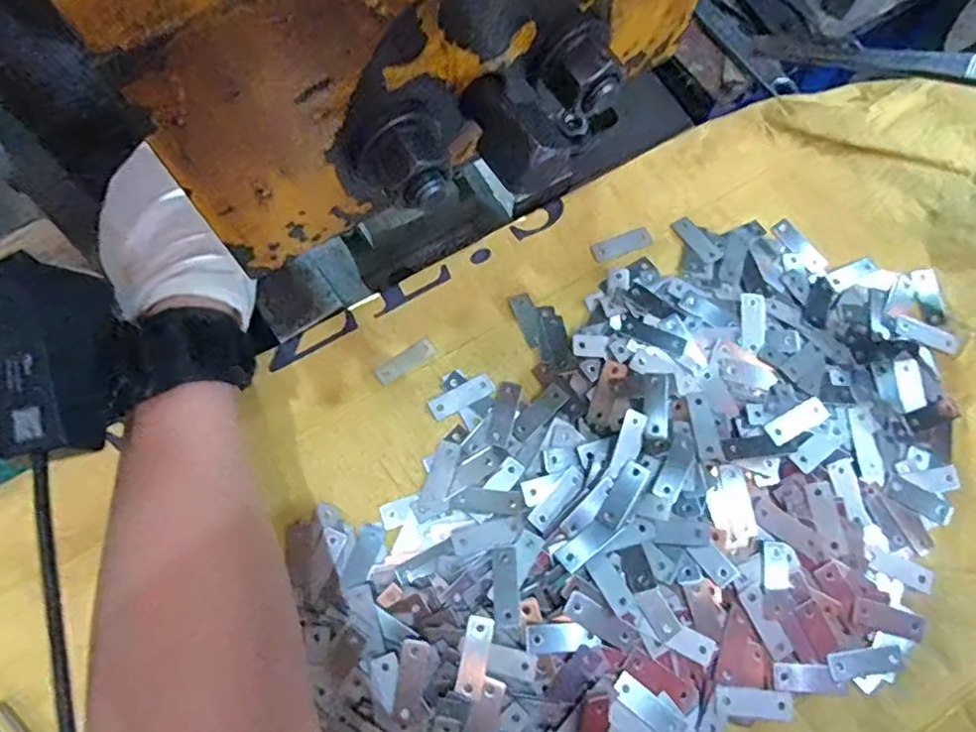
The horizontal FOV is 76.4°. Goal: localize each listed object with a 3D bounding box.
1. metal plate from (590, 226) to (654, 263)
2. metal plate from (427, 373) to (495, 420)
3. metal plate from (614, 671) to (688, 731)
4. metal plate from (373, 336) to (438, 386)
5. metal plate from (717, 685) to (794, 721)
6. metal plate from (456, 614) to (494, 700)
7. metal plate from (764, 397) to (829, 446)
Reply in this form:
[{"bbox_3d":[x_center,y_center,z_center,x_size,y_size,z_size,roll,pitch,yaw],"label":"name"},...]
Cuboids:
[{"bbox_3d":[0.079,-0.072,0.365,0.035,0.004,0.013,-21,76,-1],"label":"metal plate"},{"bbox_3d":[-0.014,0.016,0.330,0.035,0.004,0.012,-27,74,-10],"label":"metal plate"},{"bbox_3d":[0.073,0.155,0.281,0.036,0.004,0.011,38,67,7],"label":"metal plate"},{"bbox_3d":[-0.045,-0.003,0.340,0.035,0.004,0.012,-34,75,-12],"label":"metal plate"},{"bbox_3d":[0.123,0.155,0.284,0.035,0.004,0.011,9,71,2],"label":"metal plate"},{"bbox_3d":[-0.006,0.130,0.278,0.013,0.004,0.033,10,71,2],"label":"metal plate"},{"bbox_3d":[0.158,0.029,0.319,0.035,0.004,0.013,-27,74,-10],"label":"metal plate"}]

